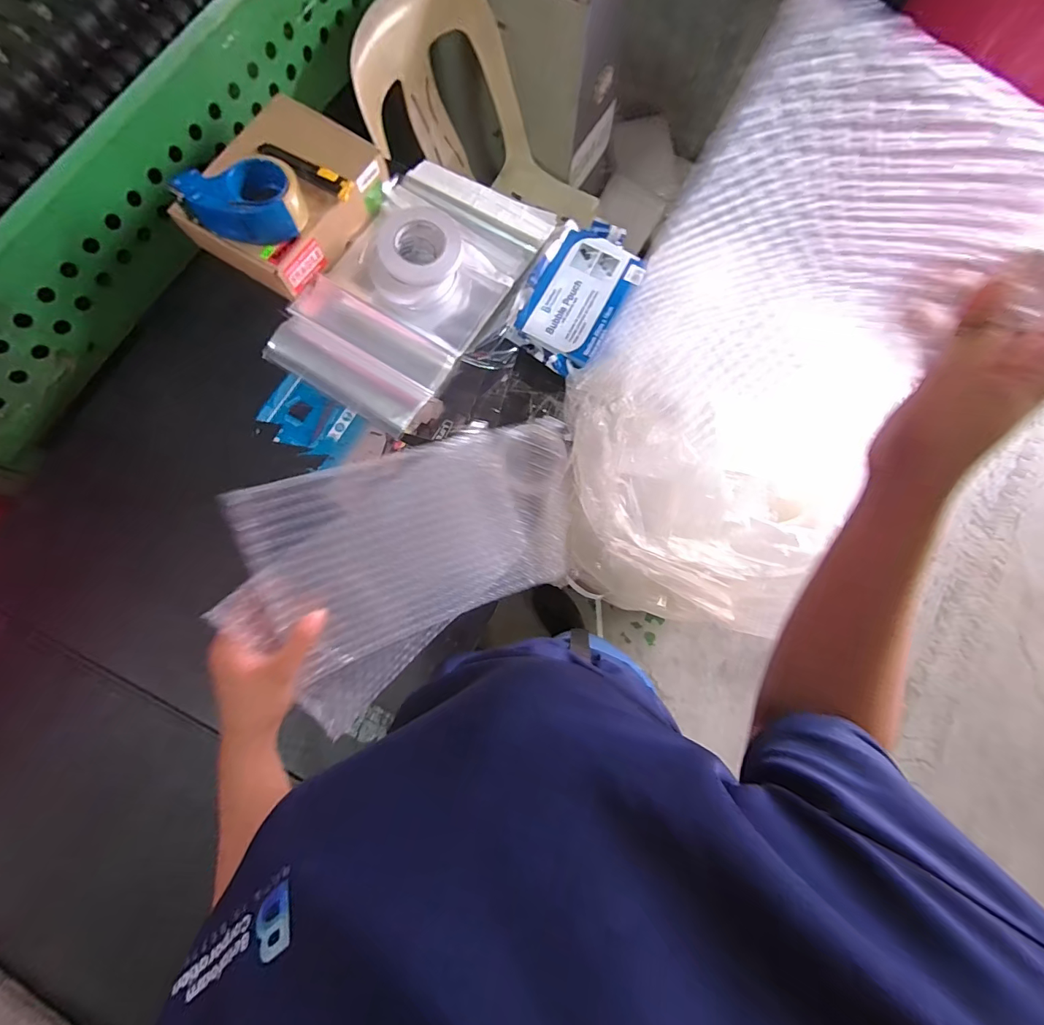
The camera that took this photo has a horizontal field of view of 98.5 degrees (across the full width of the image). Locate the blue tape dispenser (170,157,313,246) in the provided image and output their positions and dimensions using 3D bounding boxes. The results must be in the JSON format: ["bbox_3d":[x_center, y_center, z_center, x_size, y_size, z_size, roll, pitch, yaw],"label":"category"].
[{"bbox_3d":[-0.404,-0.443,0.655,0.166,0.068,0.091,-12,79,-2],"label":"blue tape dispenser"}]

